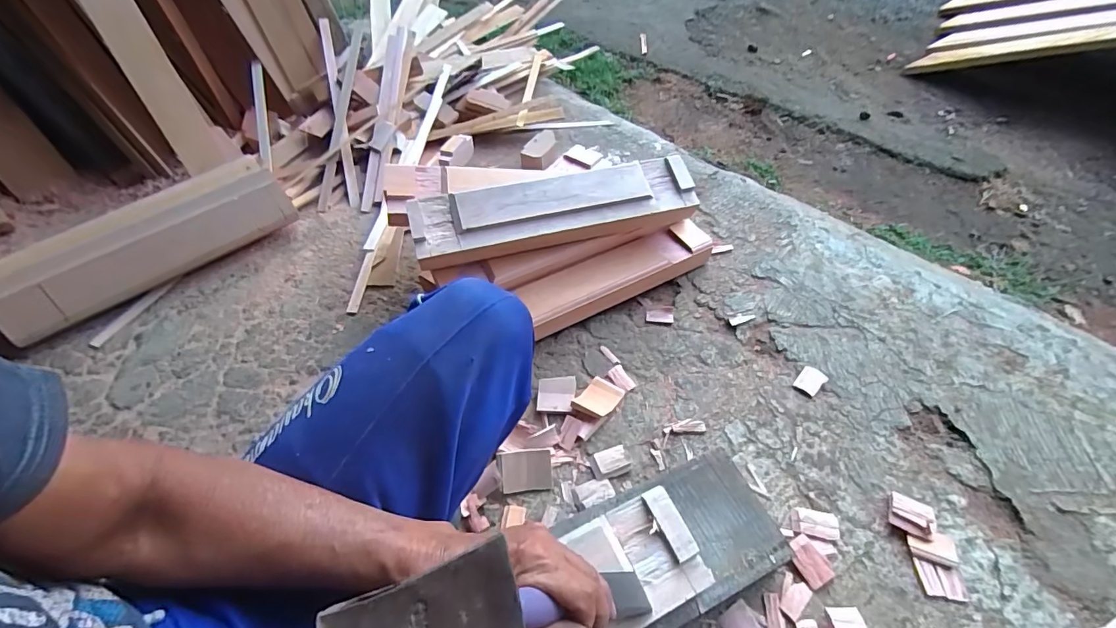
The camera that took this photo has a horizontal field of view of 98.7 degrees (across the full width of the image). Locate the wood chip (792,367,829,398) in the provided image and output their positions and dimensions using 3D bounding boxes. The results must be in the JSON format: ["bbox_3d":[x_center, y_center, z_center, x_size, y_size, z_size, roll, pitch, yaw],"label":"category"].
[{"bbox_3d":[0.404,0.107,0.767,0.036,0.004,0.052,37,61,27],"label":"wood chip"}]

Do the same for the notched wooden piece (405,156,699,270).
[{"bbox_3d":[0.002,-0.177,0.834,0.493,0.081,0.125,-16,79,-14],"label":"notched wooden piece"}]

